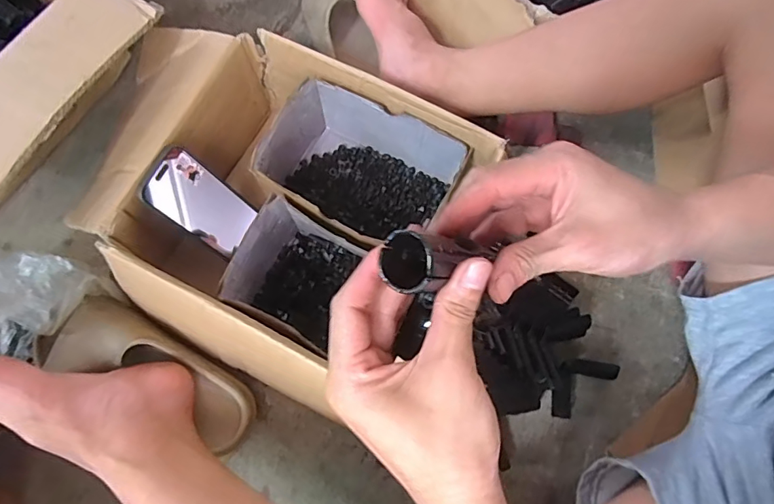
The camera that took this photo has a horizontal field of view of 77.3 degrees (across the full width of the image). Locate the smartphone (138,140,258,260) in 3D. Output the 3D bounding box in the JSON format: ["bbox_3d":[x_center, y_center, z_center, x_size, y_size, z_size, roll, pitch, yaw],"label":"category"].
[{"bbox_3d":[-0.203,-0.053,0.532,0.010,0.130,0.071,12,68,35],"label":"smartphone"}]

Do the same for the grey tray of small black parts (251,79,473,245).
[{"bbox_3d":[-0.036,-0.089,0.572,0.210,0.102,0.154,31,72,9],"label":"grey tray of small black parts"}]

